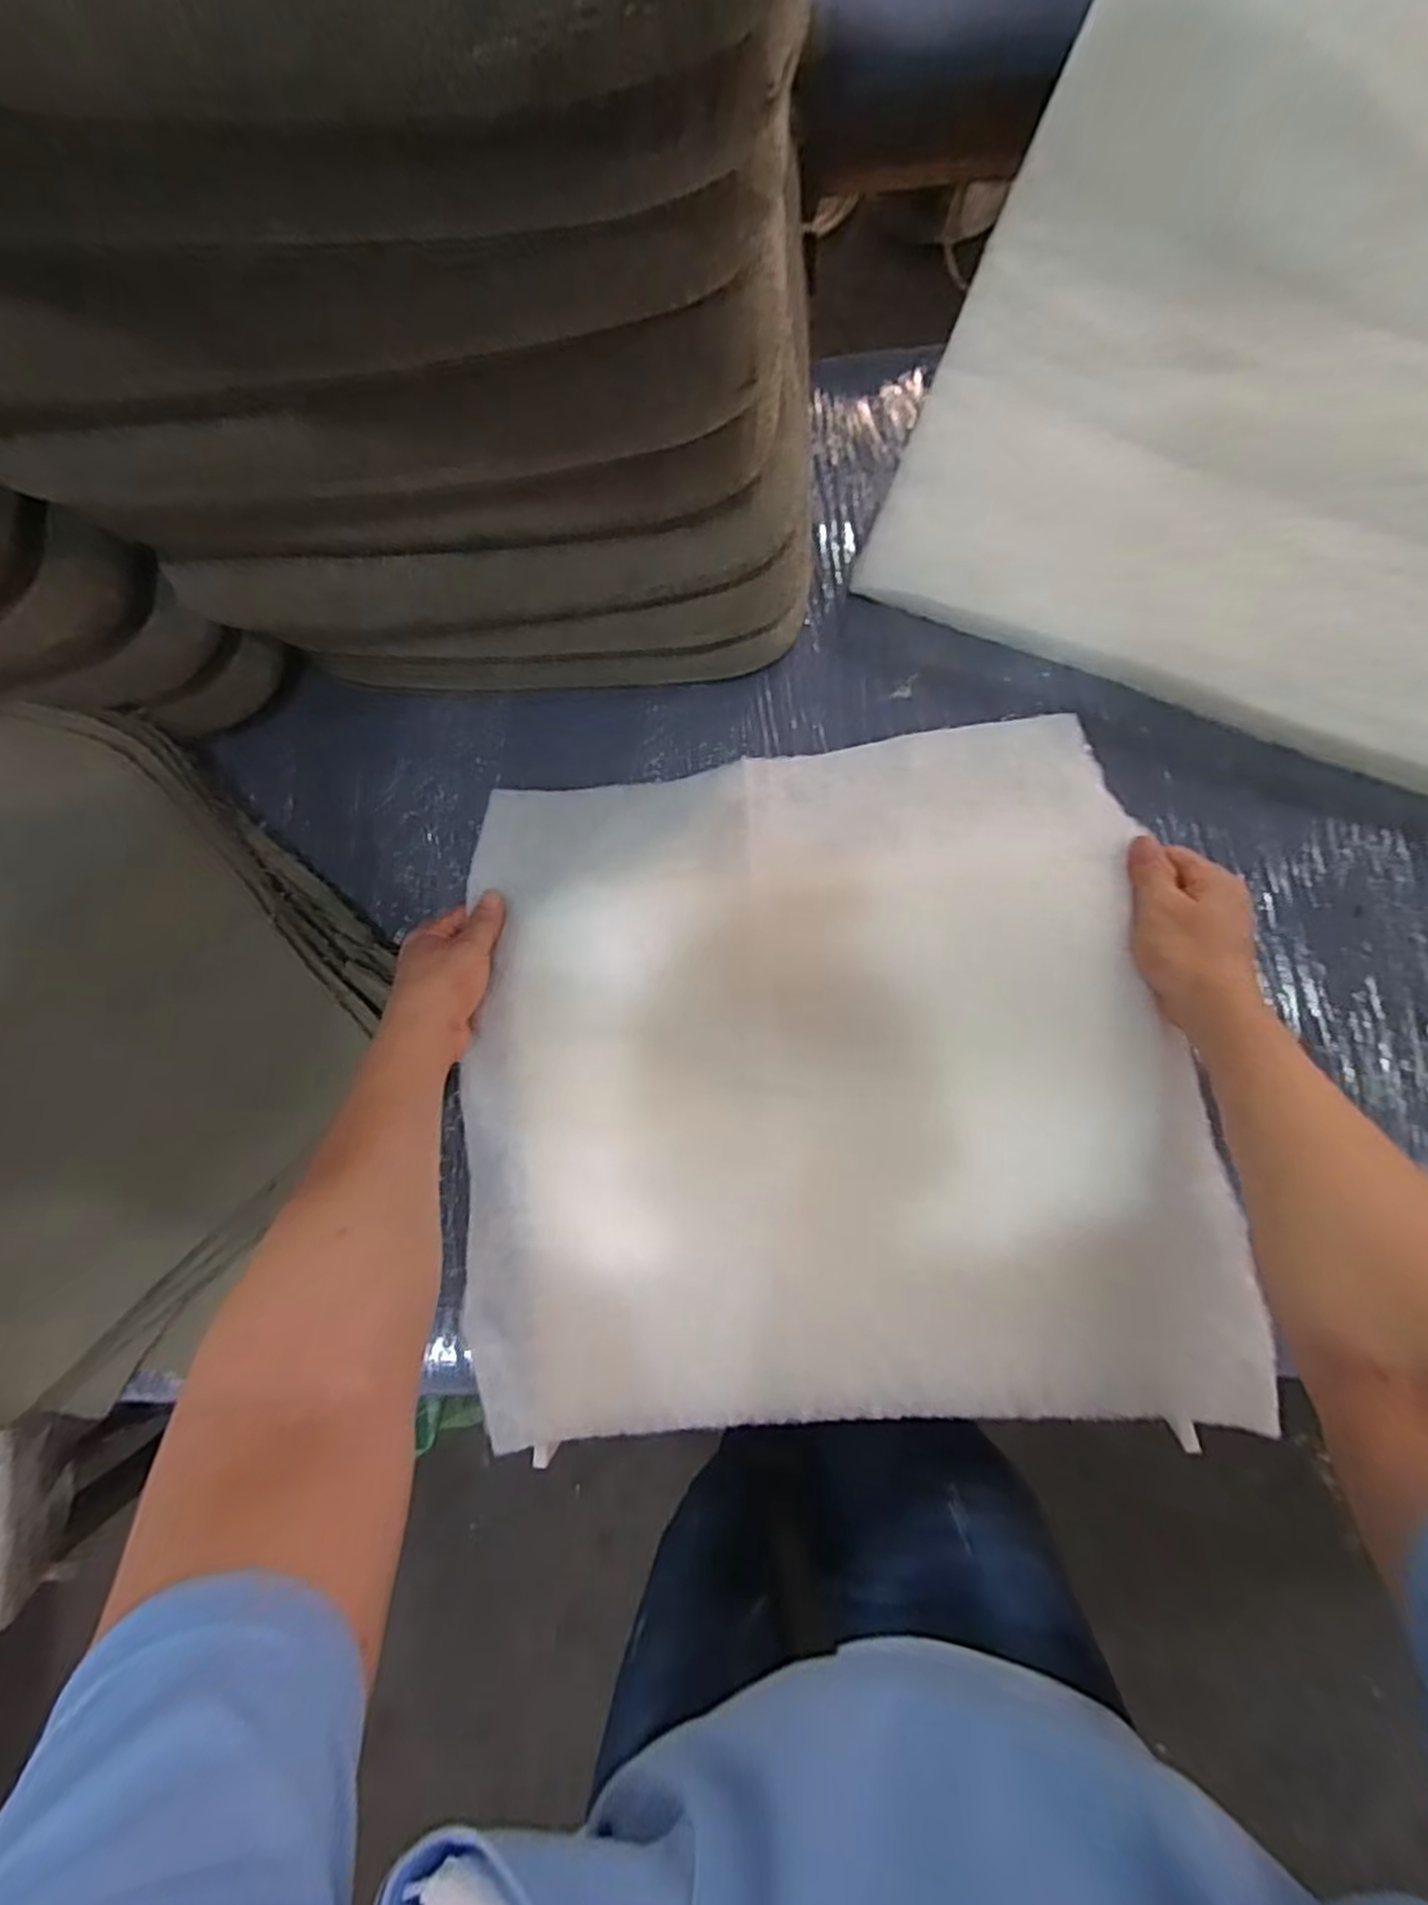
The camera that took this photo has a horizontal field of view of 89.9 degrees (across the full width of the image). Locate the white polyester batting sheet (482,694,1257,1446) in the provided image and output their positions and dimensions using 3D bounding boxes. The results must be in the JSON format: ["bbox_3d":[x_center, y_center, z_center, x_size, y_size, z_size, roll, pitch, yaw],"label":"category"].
[{"bbox_3d":[0.070,0.083,0.542,0.520,0.073,0.491,-6,86,3],"label":"white polyester batting sheet"}]

